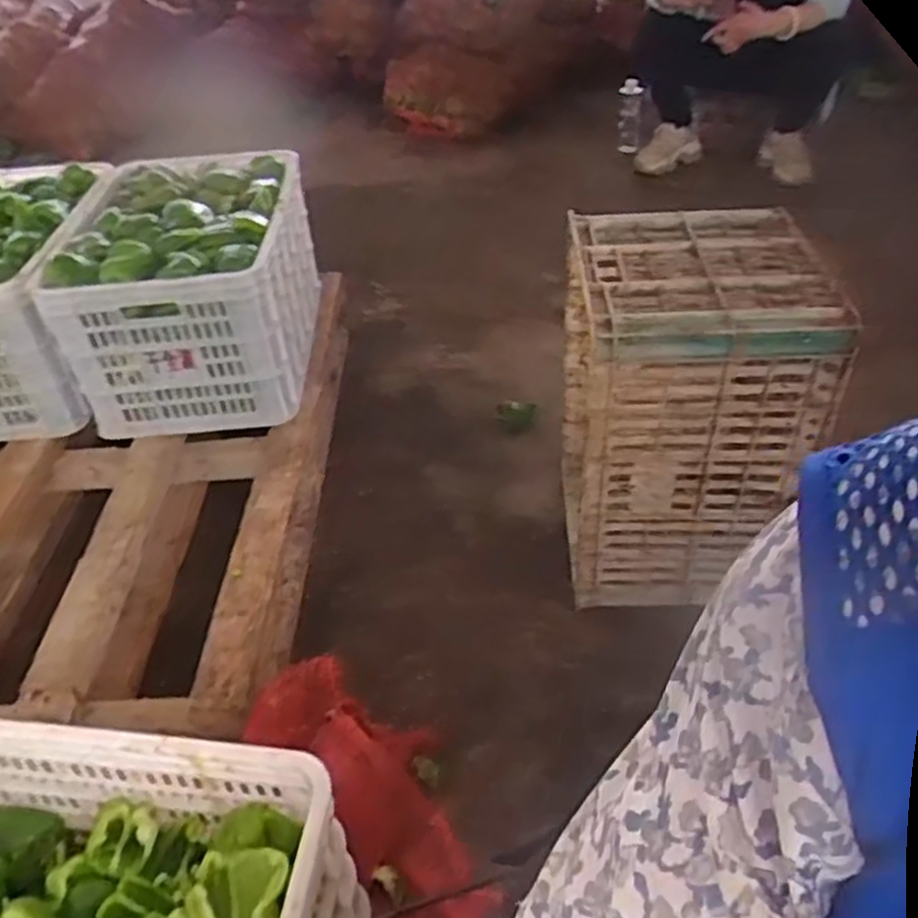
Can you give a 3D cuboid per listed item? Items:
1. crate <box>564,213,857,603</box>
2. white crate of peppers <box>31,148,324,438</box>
[{"bbox_3d":[0.310,-0.071,1.102,0.282,0.450,0.331,-1,41,5],"label":"crate"},{"bbox_3d":[-0.486,-0.330,1.464,0.373,0.293,0.539,-4,40,2],"label":"white crate of peppers"}]

